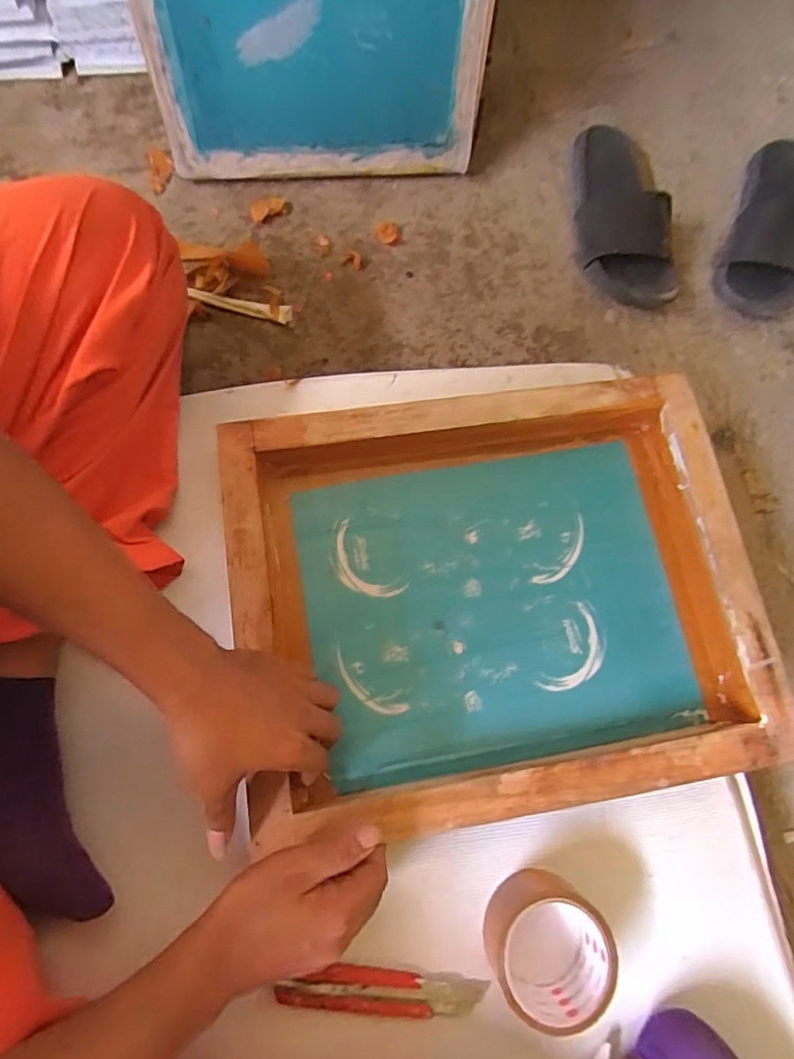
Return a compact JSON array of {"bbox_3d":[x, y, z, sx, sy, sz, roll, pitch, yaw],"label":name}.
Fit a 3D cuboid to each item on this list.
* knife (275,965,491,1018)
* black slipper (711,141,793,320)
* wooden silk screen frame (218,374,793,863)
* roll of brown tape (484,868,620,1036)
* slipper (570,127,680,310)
[{"bbox_3d":[-0.010,0.365,0.428,0.159,0.016,0.029,7,76,0],"label":"knife"},{"bbox_3d":[0.491,-0.386,0.703,0.112,0.056,0.241,22,77,4],"label":"black slipper"},{"bbox_3d":[0.088,0.055,0.495,0.449,0.053,0.358,-8,76,-3],"label":"wooden silk screen frame"},{"bbox_3d":[0.118,0.324,0.422,0.089,0.045,0.090,0,76,-1],"label":"roll of brown tape"},{"bbox_3d":[0.278,-0.406,0.684,0.103,0.066,0.263,-6,76,-3],"label":"slipper"}]

